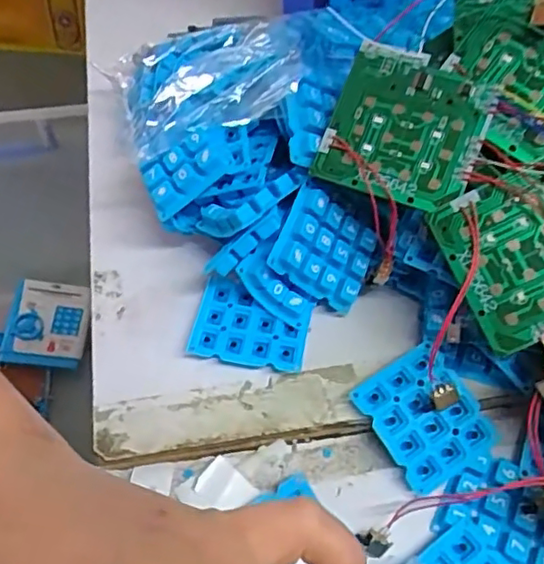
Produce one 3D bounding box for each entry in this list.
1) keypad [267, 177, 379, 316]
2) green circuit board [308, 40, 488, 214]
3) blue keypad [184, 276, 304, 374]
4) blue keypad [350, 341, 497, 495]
[{"bbox_3d":[0.029,-0.017,0.325,0.057,0.013,0.048,34,75,-27],"label":"keypad"},{"bbox_3d":[0.063,-0.075,0.302,0.072,0.008,0.070,22,84,19],"label":"green circuit board"},{"bbox_3d":[-0.011,0.023,0.333,0.060,0.009,0.046,12,57,8],"label":"blue keypad"},{"bbox_3d":[0.075,0.066,0.305,0.049,0.007,0.060,-32,78,-11],"label":"blue keypad"}]

